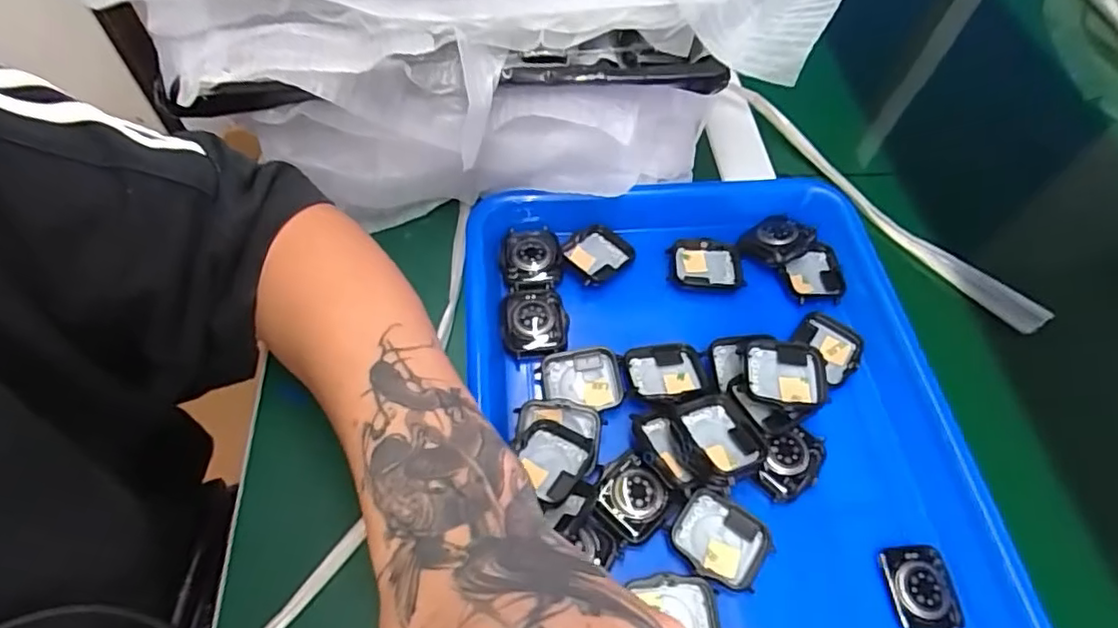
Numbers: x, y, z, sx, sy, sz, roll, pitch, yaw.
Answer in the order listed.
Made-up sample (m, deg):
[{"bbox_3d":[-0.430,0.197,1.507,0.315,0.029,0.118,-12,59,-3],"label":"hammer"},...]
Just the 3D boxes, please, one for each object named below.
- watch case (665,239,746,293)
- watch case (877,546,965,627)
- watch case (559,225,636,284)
[{"bbox_3d":[0.093,-0.031,0.387,0.046,0.007,0.034,7,56,3],"label":"watch case"},{"bbox_3d":[0.173,0.131,0.291,0.028,0.009,0.037,-6,57,-5],"label":"watch case"},{"bbox_3d":[0.024,-0.038,0.391,0.042,0.013,0.036,-33,63,-21],"label":"watch case"}]

